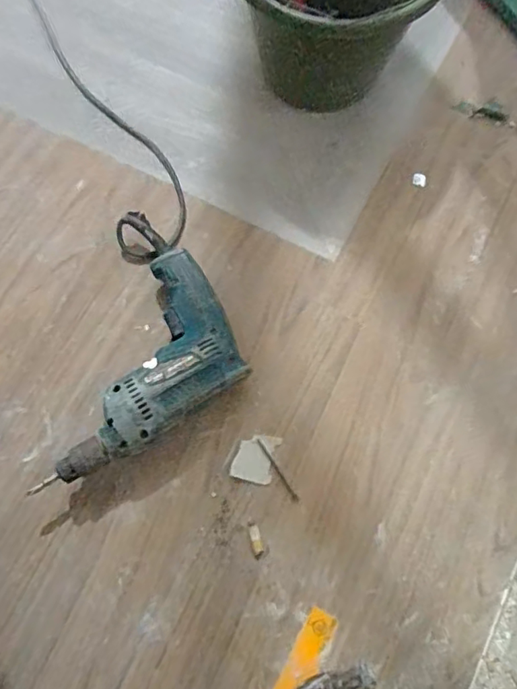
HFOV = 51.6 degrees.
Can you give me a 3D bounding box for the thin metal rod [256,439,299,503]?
[{"bbox_3d":[0.020,0.132,0.558,0.006,0.004,0.075,-32,76,-8],"label":"thin metal rod"}]

